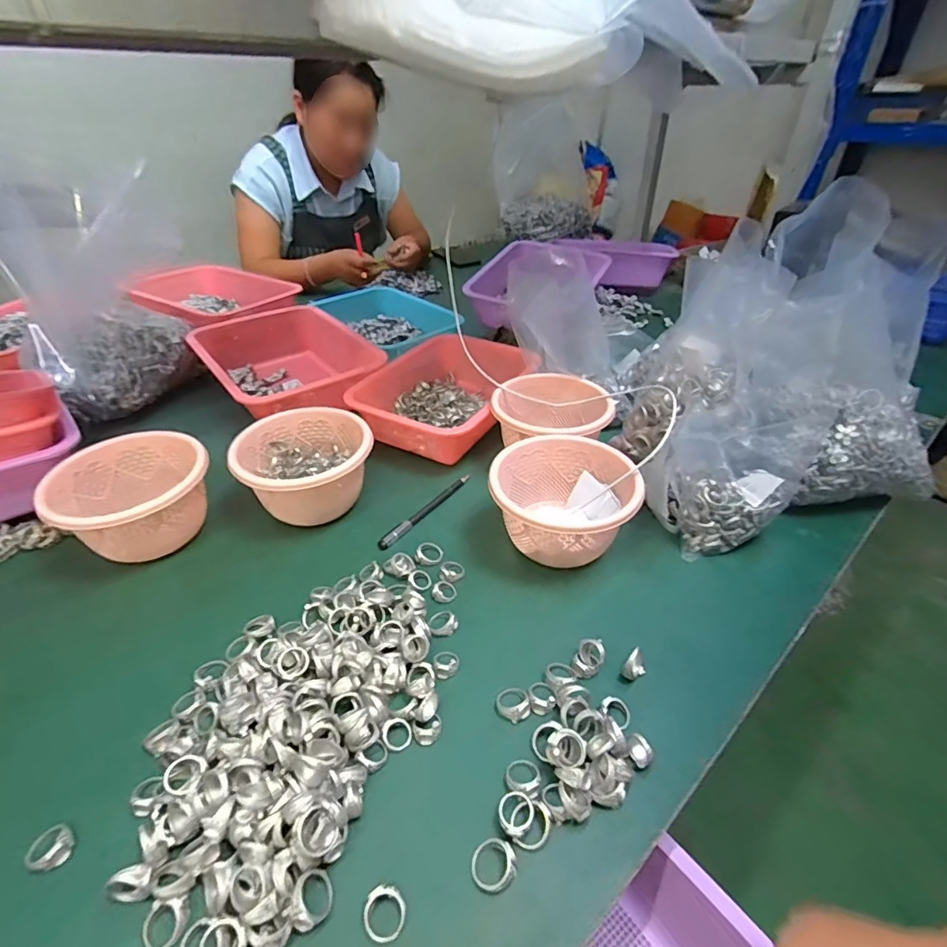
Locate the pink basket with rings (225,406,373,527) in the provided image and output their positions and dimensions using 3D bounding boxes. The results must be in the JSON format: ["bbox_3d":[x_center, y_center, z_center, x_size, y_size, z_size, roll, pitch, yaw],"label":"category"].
[{"bbox_3d":[-0.193,-0.007,0.570,0.146,0.076,0.136,-23,44,-27],"label":"pink basket with rings"}]

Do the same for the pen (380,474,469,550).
[{"bbox_3d":[-0.055,0.041,0.581,0.013,0.008,0.150,25,44,28],"label":"pen"}]

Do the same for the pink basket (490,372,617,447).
[{"bbox_3d":[0.097,-0.065,0.638,0.140,0.082,0.142,6,39,6],"label":"pink basket"}]

